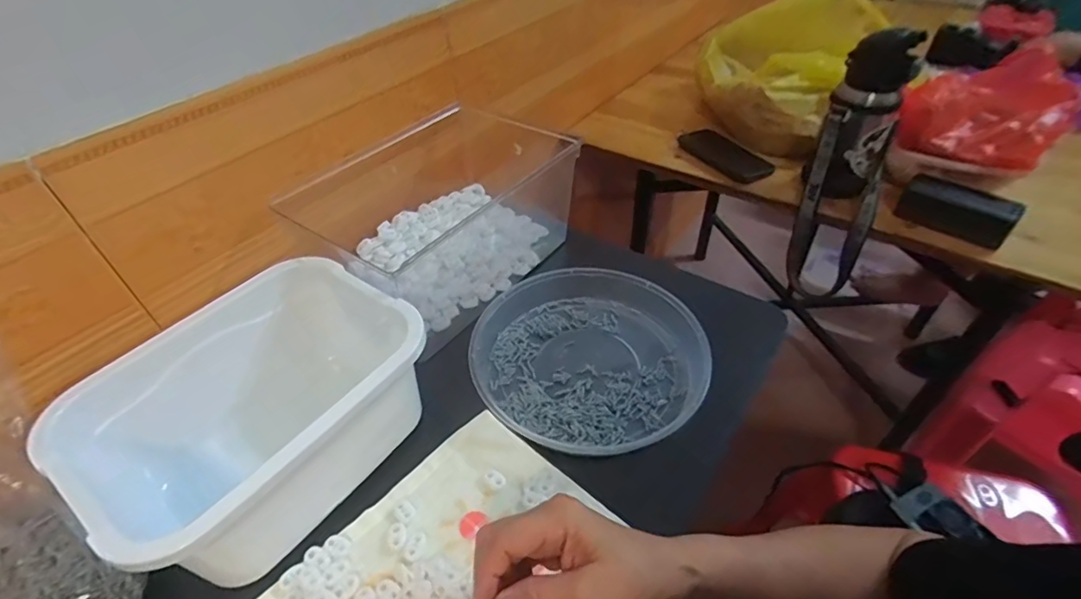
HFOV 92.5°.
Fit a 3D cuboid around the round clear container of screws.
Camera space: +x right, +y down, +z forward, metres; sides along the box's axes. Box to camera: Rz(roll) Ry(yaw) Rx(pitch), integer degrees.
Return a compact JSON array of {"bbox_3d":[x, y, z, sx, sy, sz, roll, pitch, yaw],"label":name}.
[{"bbox_3d":[0.049,0.056,0.532,0.229,0.040,0.227,-1,44,1],"label":"round clear container of screws"}]

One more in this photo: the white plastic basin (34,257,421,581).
[{"bbox_3d":[-0.234,0.105,0.451,0.177,0.147,0.249,27,51,27],"label":"white plastic basin"}]

